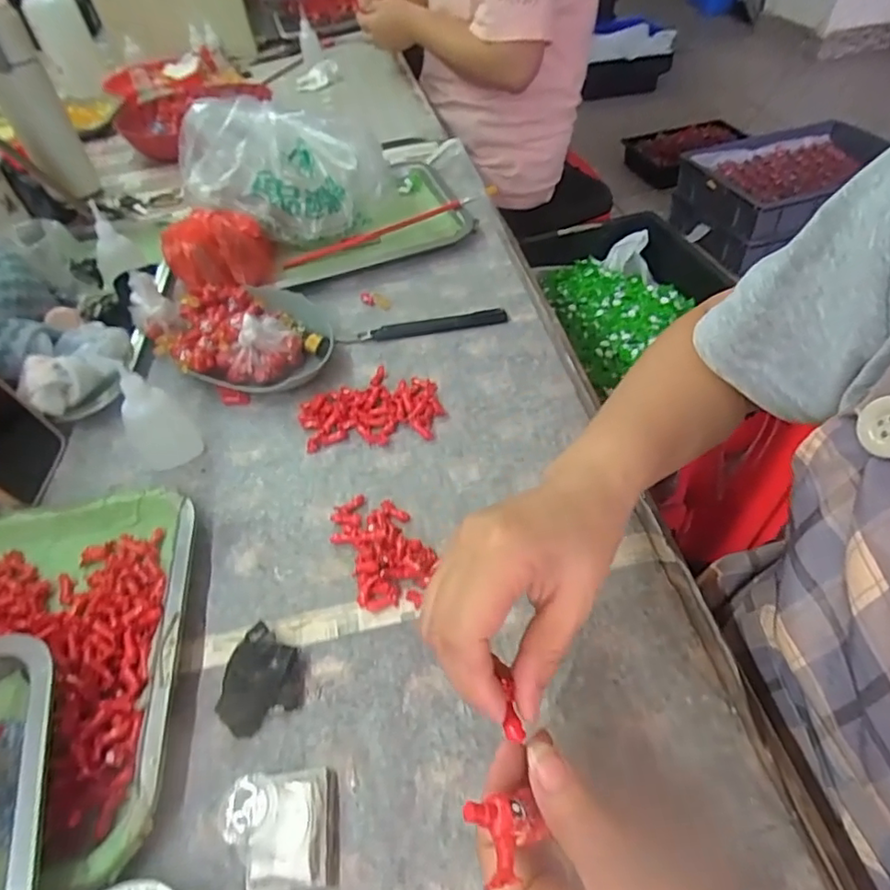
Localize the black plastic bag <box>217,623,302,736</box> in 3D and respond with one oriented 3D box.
[{"bbox_3d":[-0.106,0.134,0.338,0.042,0.012,0.058,-10,48,-3],"label":"black plastic bag"}]

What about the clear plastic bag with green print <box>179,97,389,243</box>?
[{"bbox_3d":[-0.169,-0.295,0.644,0.217,0.128,0.116,-15,49,-7],"label":"clear plastic bag with green print"}]

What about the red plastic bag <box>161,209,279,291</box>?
[{"bbox_3d":[-0.232,-0.200,0.604,0.107,0.079,0.088,-22,50,-13],"label":"red plastic bag"}]

